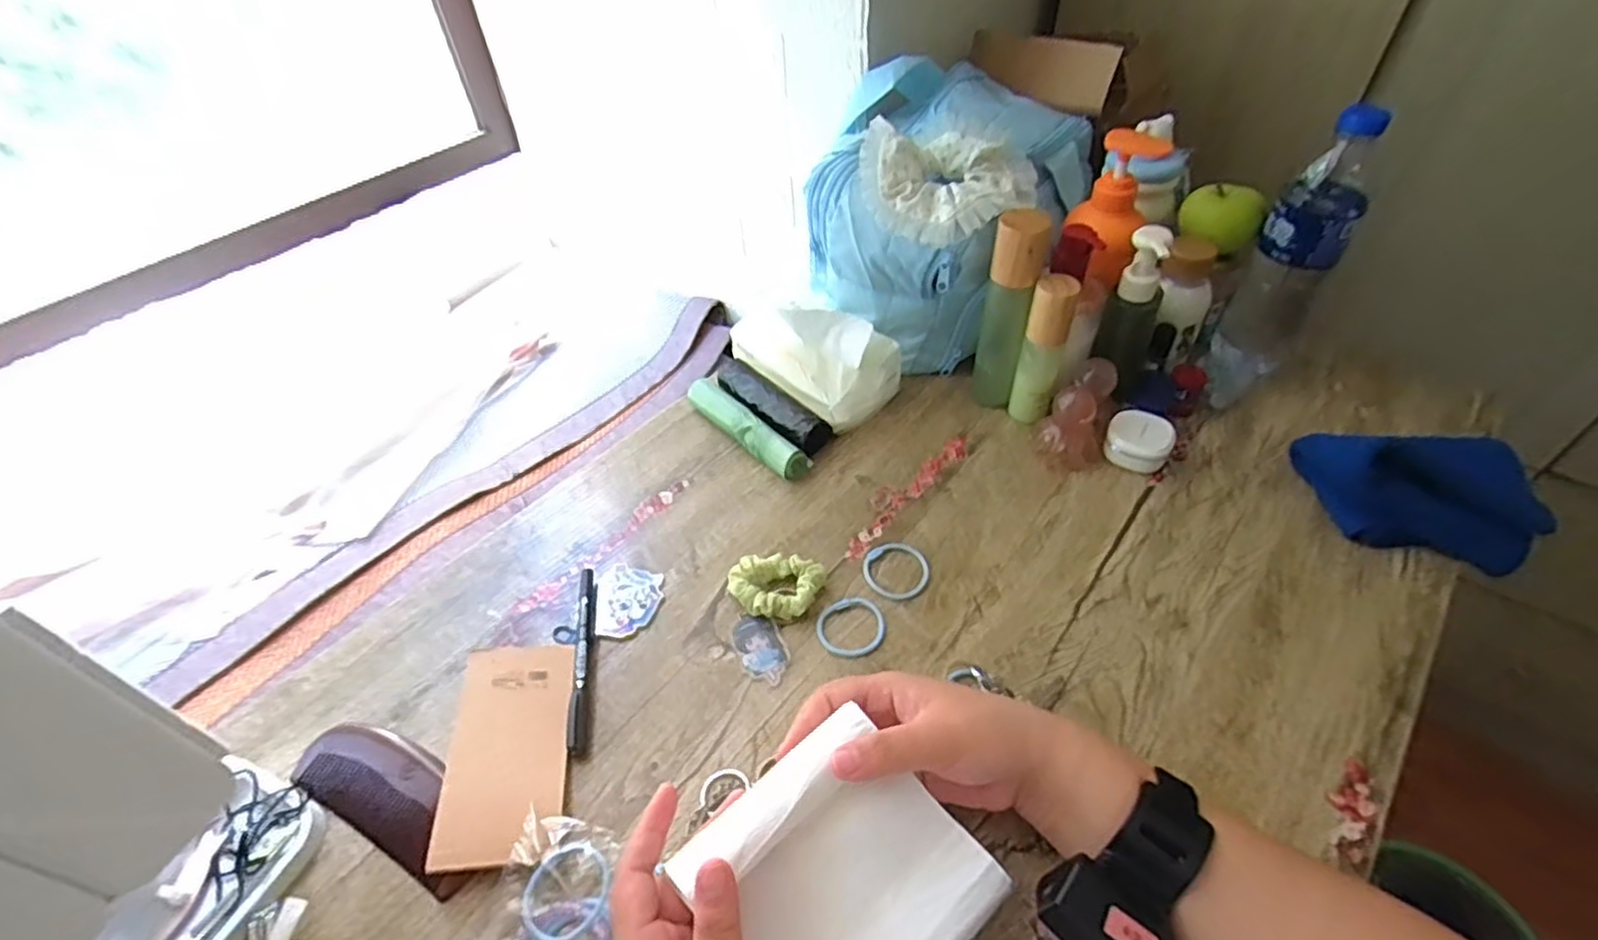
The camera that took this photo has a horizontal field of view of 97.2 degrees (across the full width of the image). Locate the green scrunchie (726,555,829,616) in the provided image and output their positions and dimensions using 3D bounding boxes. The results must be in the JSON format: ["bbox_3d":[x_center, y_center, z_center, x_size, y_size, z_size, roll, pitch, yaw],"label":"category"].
[{"bbox_3d":[-0.016,0.087,0.524,0.069,0.021,0.049,-5,47,1],"label":"green scrunchie"}]

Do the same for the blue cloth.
[{"bbox_3d":[0.469,0.014,0.525,0.149,0.071,0.107,3,48,8],"label":"blue cloth"}]

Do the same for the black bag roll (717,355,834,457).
[{"bbox_3d":[-0.032,-0.059,0.653,0.140,0.032,0.039,34,59,31],"label":"black bag roll"}]

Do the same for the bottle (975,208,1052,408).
[{"bbox_3d":[0.179,-0.132,0.602,0.040,0.175,0.032,6,48,11],"label":"bottle"}]

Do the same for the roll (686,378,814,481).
[{"bbox_3d":[-0.051,-0.042,0.637,0.029,0.032,0.149,-37,55,-26],"label":"roll"}]

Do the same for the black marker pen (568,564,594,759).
[{"bbox_3d":[-0.153,0.127,0.494,0.013,0.017,0.139,-9,47,-3],"label":"black marker pen"}]

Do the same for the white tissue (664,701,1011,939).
[{"bbox_3d":[0.022,0.197,0.342,0.116,0.027,0.117,-40,77,-16],"label":"white tissue"}]

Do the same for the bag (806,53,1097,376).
[{"bbox_3d":[0.131,-0.260,0.695,0.234,0.183,0.275,33,58,30],"label":"bag"}]

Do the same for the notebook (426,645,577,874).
[{"bbox_3d":[-0.181,0.172,0.443,0.069,0.006,0.137,1,44,-13],"label":"notebook"}]

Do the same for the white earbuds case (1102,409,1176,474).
[{"bbox_3d":[0.292,-0.024,0.605,0.051,0.036,0.044,29,56,28],"label":"white earbuds case"}]

